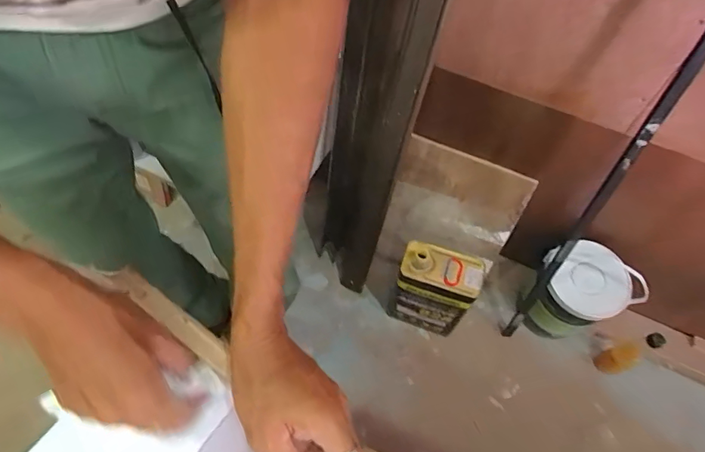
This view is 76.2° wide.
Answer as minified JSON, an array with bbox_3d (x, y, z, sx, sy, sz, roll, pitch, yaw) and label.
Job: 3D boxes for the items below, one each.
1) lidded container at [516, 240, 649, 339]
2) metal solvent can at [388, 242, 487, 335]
[{"bbox_3d":[0.532,0.163,1.094,0.167,0.230,0.175,1,59,-2],"label":"lidded container"},{"bbox_3d":[0.192,0.160,1.079,0.182,0.288,0.110,17,60,8],"label":"metal solvent can"}]

